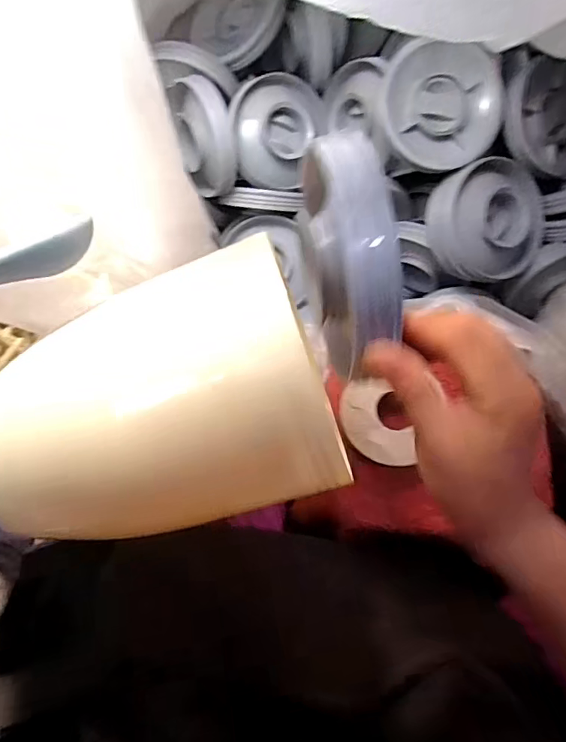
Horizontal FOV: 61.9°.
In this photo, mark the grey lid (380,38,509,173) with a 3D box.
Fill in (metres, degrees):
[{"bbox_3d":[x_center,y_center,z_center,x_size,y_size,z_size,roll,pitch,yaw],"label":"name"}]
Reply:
[{"bbox_3d":[0.182,-0.295,0.529,0.137,0.023,0.121,-9,112,-1],"label":"grey lid"}]

